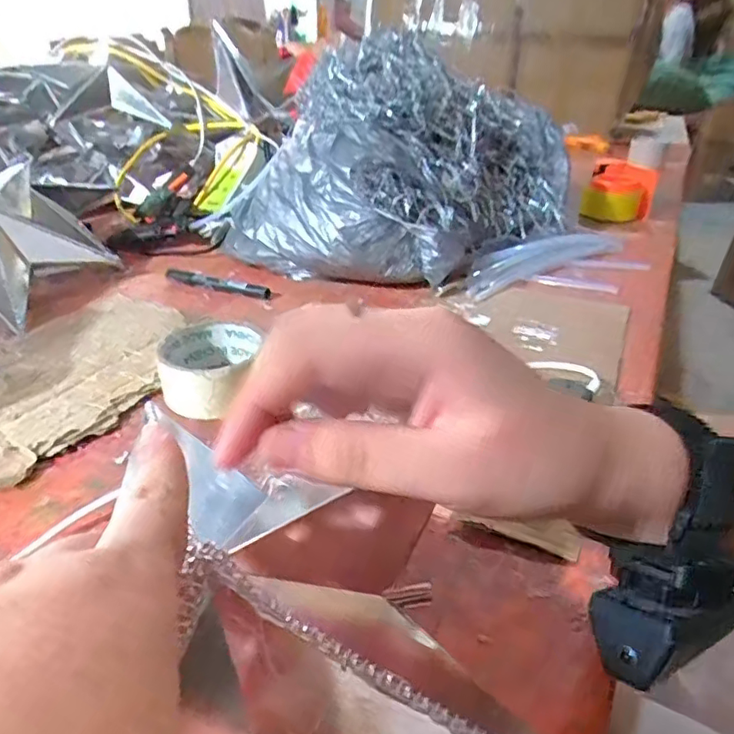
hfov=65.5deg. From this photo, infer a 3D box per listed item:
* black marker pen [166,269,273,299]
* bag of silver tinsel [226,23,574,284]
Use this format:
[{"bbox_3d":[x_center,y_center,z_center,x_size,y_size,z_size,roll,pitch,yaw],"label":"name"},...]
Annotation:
[{"bbox_3d":[-0.173,-0.096,0.647,0.139,0.012,0.012,13,33,20],"label":"black marker pen"},{"bbox_3d":[0.066,-0.263,0.721,0.282,0.225,0.422,25,38,35],"label":"bag of silver tinsel"}]

